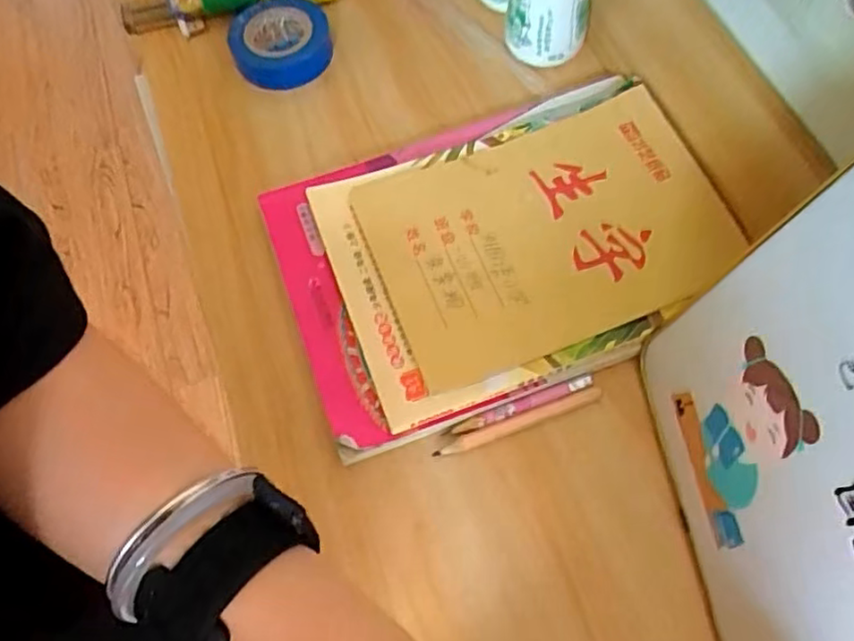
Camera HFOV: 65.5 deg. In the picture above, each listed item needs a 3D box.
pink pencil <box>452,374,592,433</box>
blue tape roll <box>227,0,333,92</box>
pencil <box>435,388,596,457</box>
[{"bbox_3d":[0.049,0.043,0.338,0.075,0.004,0.006,-19,66,-5],"label":"pink pencil"},{"bbox_3d":[-0.099,-0.186,0.449,0.065,0.022,0.063,-1,65,3],"label":"blue tape roll"},{"bbox_3d":[0.046,0.051,0.335,0.088,0.004,0.007,-19,66,-5],"label":"pencil"}]

